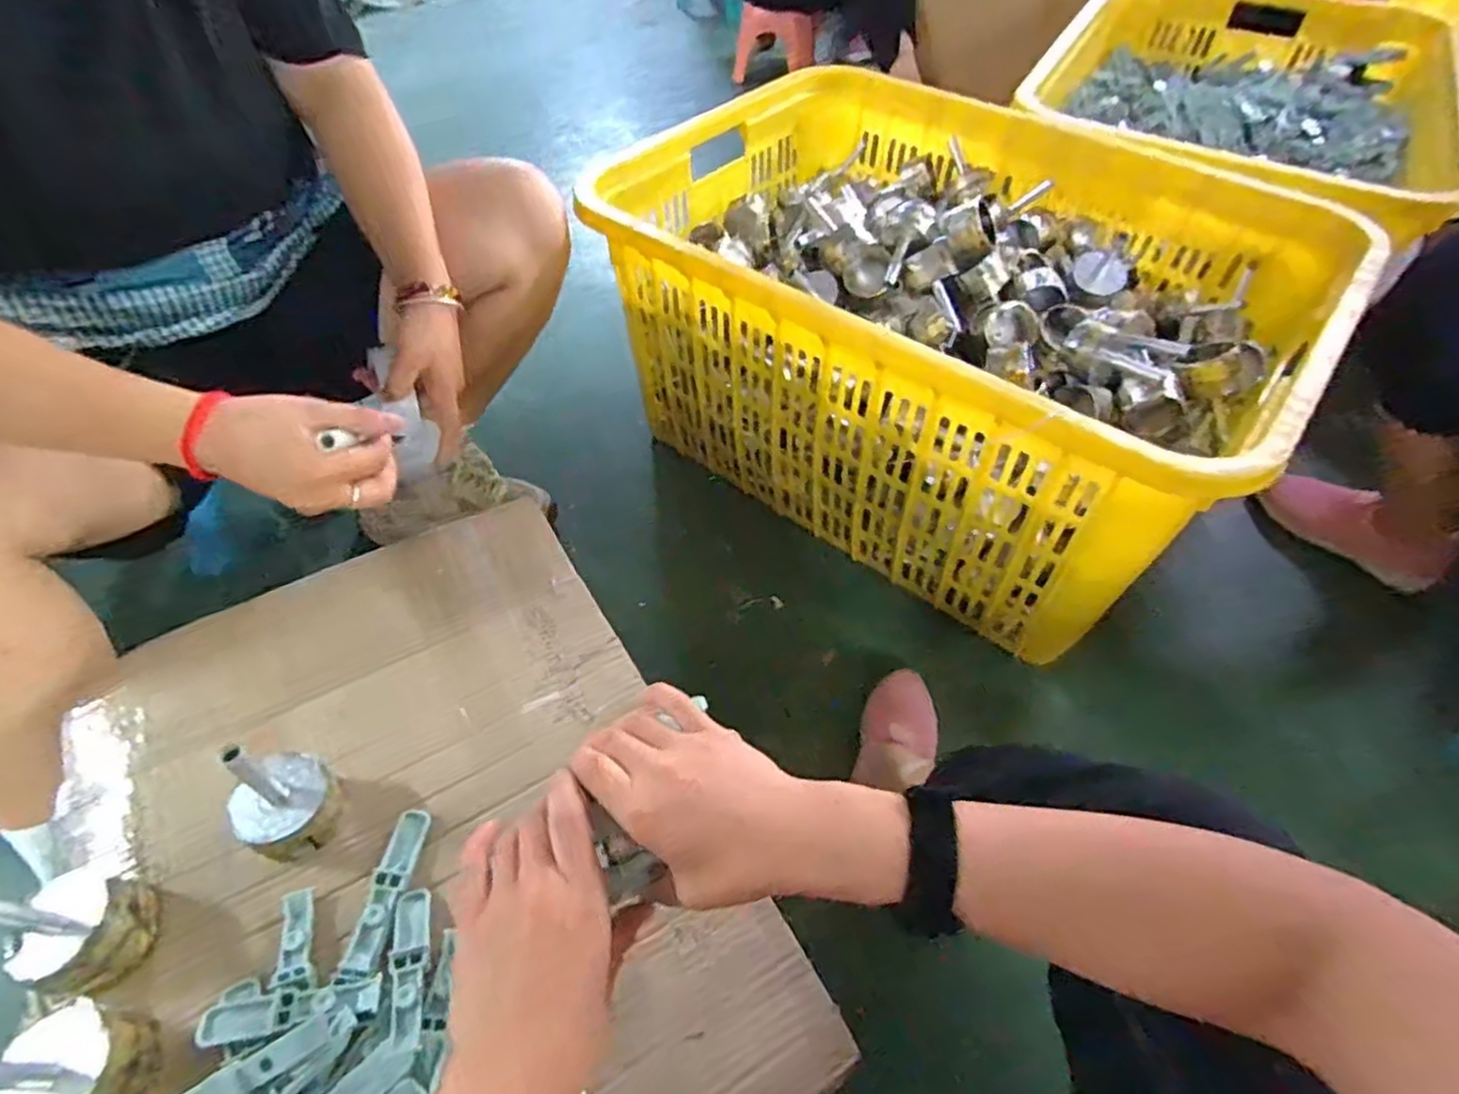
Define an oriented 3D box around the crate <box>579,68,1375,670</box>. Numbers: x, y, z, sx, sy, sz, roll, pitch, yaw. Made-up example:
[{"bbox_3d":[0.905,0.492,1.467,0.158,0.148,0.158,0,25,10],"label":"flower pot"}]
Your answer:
[{"bbox_3d":[0.292,-0.304,1.030,0.813,0.390,0.658,33,58,24],"label":"crate"}]

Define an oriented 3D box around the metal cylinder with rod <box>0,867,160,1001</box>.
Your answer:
[{"bbox_3d":[-0.390,0.220,0.427,0.062,0.094,0.064,0,51,0],"label":"metal cylinder with rod"}]

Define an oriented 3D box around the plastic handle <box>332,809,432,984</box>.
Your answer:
[{"bbox_3d":[-0.224,0.225,0.478,0.023,0.015,0.106,3,51,3],"label":"plastic handle"}]

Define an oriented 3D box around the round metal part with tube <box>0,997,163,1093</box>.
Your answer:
[{"bbox_3d":[-0.362,0.280,0.388,0.063,0.083,0.064,4,51,4],"label":"round metal part with tube"}]

